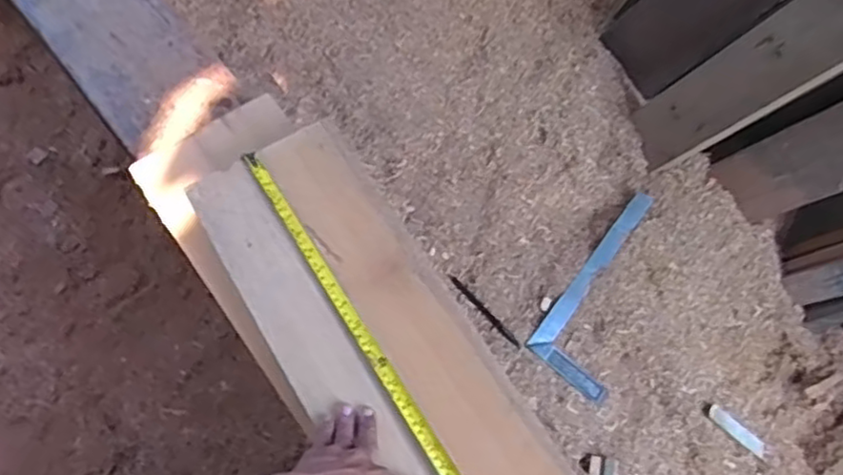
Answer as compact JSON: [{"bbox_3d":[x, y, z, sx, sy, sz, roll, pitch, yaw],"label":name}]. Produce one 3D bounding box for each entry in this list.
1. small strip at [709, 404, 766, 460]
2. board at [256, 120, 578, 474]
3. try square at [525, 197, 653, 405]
[{"bbox_3d":[0.467,0.287,0.994,0.116,0.006,0.023,37,70,-14],"label":"small strip"},{"bbox_3d":[0.058,0.184,0.717,0.101,0.026,0.774,-31,70,-11],"label":"board"},{"bbox_3d":[0.296,0.084,1.020,0.133,0.014,0.312,38,75,2],"label":"try square"}]

